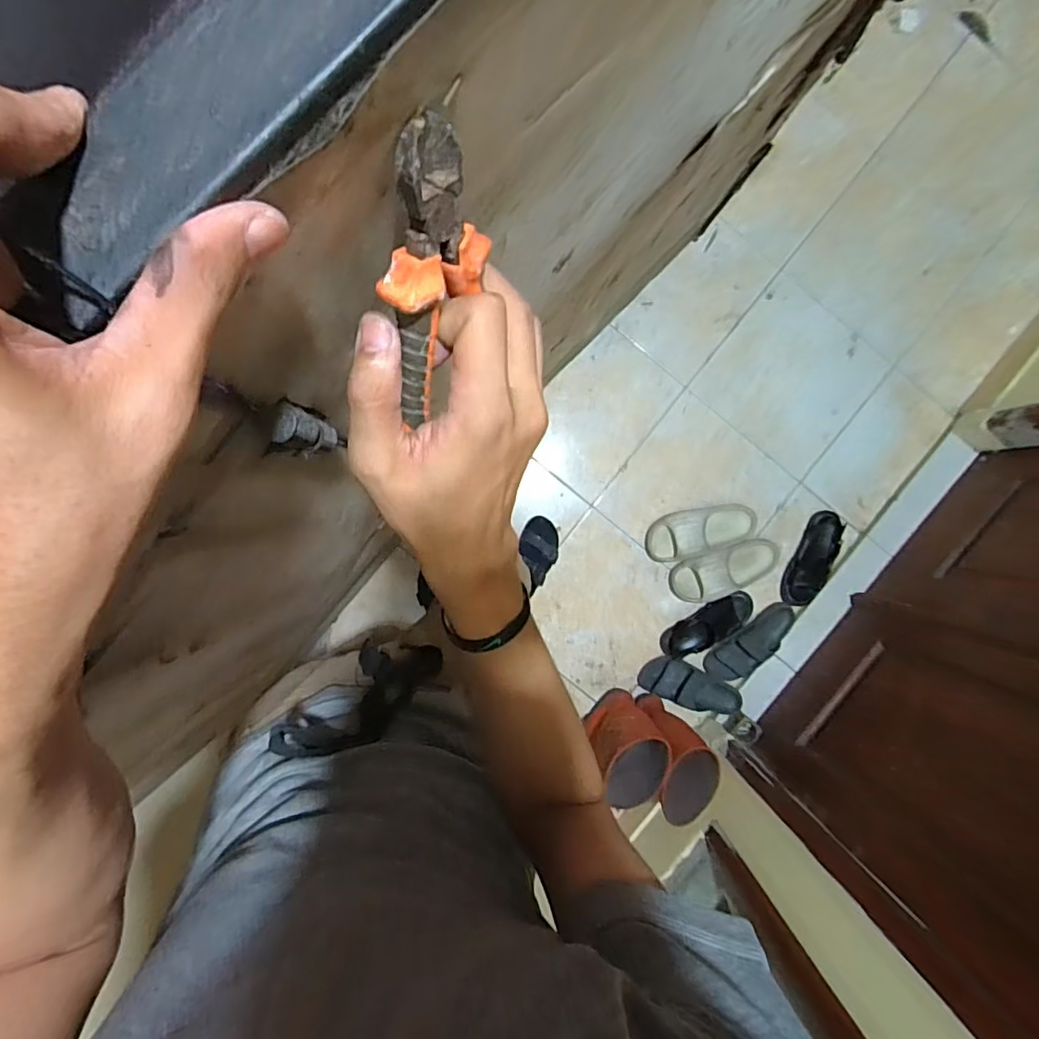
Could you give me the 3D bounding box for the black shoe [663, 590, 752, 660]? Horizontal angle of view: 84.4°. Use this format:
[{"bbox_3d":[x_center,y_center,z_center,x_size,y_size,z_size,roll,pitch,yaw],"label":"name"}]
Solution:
[{"bbox_3d":[0.511,0.285,1.542,0.264,0.053,0.110,-31,94,-1],"label":"black shoe"}]

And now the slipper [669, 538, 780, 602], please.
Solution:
[{"bbox_3d":[0.560,0.130,1.521,0.311,0.093,0.128,-20,94,-2],"label":"slipper"}]

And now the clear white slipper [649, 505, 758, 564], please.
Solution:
[{"bbox_3d":[0.488,0.027,1.518,0.300,0.096,0.124,-16,94,-2],"label":"clear white slipper"}]

